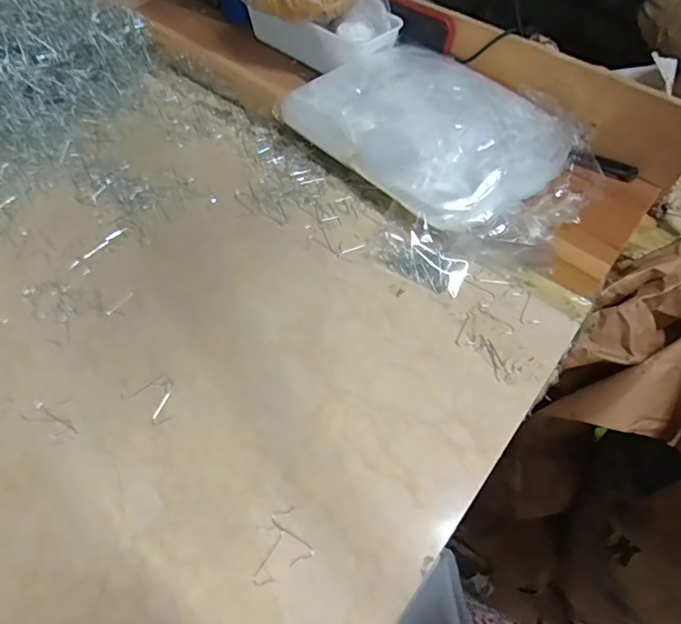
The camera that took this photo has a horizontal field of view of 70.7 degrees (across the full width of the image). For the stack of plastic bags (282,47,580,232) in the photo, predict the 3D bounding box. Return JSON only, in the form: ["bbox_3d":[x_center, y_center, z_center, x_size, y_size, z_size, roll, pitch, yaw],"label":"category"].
[{"bbox_3d":[0.096,-0.203,0.523,0.206,0.065,0.268,-38,66,-24],"label":"stack of plastic bags"}]

